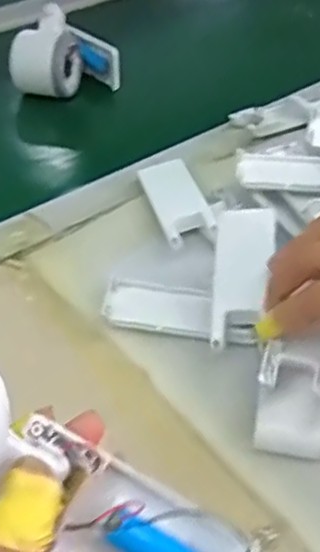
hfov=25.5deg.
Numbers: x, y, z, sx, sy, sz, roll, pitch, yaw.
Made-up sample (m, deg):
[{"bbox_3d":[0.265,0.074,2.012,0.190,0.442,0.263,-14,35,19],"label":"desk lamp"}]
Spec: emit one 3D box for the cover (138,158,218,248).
[{"bbox_3d":[0.012,-0.060,0.544,0.037,0.013,0.093,-11,48,-13],"label":"cover"}]

